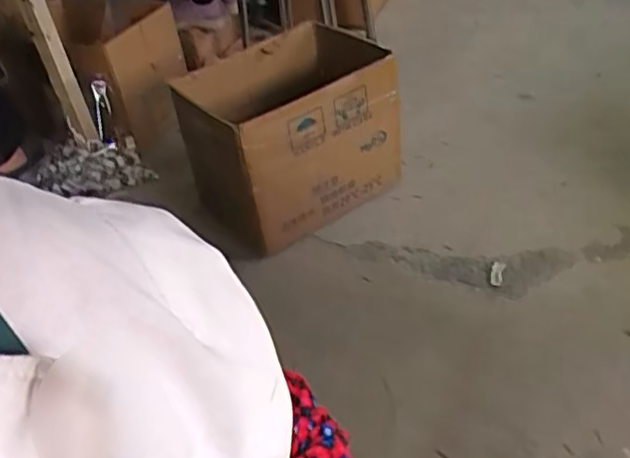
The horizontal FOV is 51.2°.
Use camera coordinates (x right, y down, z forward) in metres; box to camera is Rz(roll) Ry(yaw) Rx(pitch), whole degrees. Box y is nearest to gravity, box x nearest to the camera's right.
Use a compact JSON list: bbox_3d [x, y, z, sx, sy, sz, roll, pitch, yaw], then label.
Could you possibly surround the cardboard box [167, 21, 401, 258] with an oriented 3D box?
[{"bbox_3d":[-0.052,-0.193,1.358,0.370,0.319,0.304,-28,43,-22],"label":"cardboard box"}]

